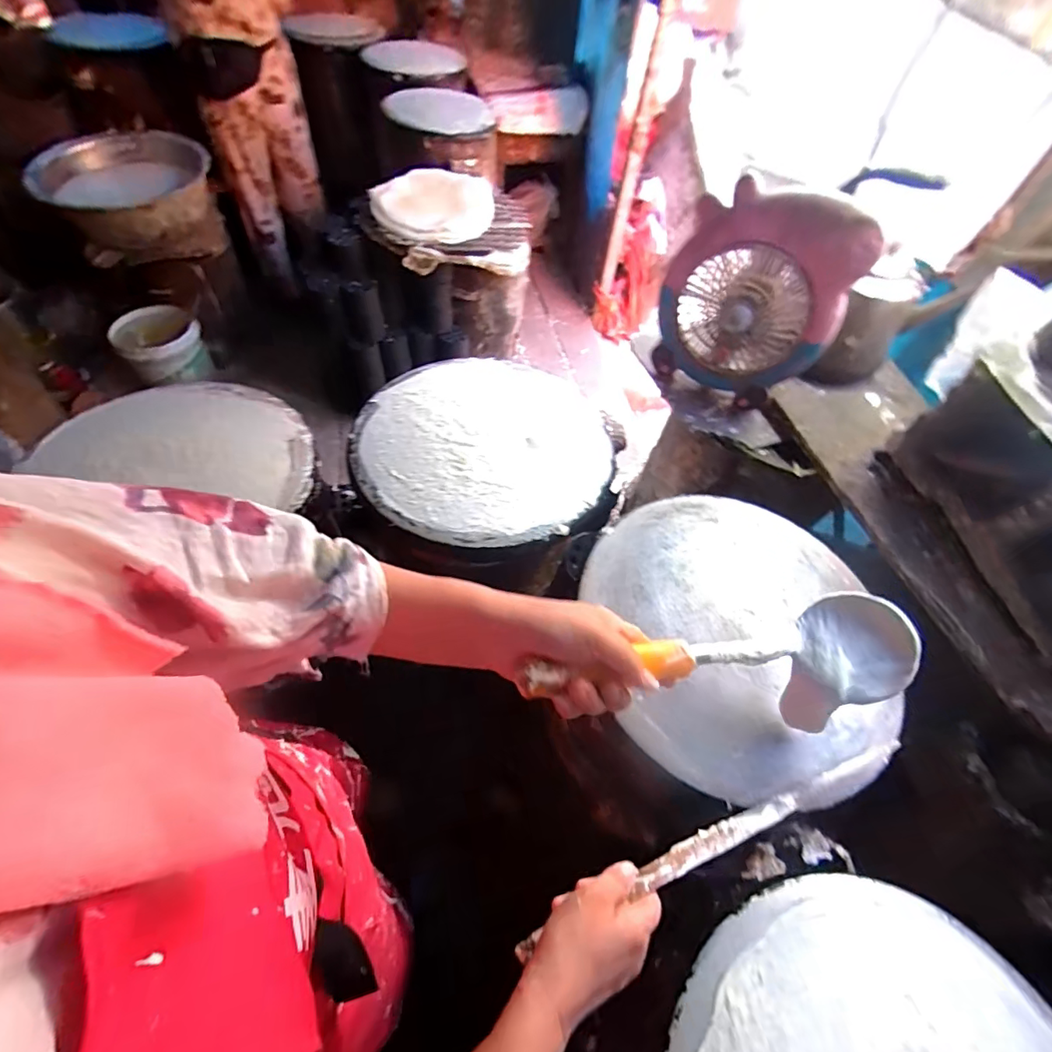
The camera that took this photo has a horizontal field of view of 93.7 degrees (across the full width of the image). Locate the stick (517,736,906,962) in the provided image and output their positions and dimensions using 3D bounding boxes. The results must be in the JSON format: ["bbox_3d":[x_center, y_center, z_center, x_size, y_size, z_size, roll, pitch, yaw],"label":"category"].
[{"bbox_3d":[0.184,0.272,0.438,0.410,0.031,0.017,-13,57,-18],"label":"stick"}]

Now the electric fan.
[{"bbox_3d":[0.342,-0.336,0.742,0.247,0.293,0.125,33,59,18],"label":"electric fan"}]

